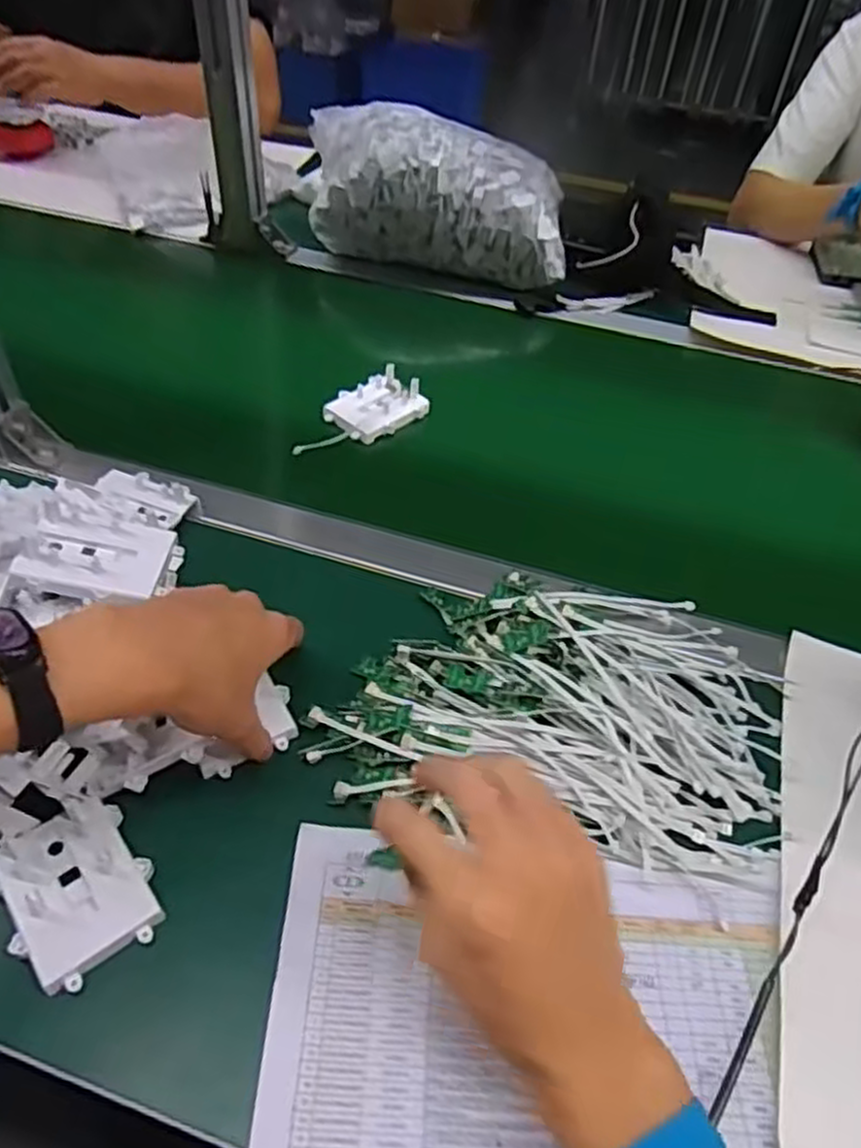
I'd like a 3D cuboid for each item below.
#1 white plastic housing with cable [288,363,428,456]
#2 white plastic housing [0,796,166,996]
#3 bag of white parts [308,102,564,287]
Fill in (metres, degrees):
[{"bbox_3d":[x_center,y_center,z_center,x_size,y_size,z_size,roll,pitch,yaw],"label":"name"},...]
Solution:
[{"bbox_3d":[-0.073,-0.146,0.706,0.146,0.026,0.060,-33,56,-29],"label":"white plastic housing with cable"},{"bbox_3d":[-0.184,0.163,0.399,0.066,0.014,0.083,-28,54,-26],"label":"white plastic housing"},{"bbox_3d":[0.008,-0.452,0.906,0.302,0.136,0.164,8,47,4],"label":"bag of white parts"}]

